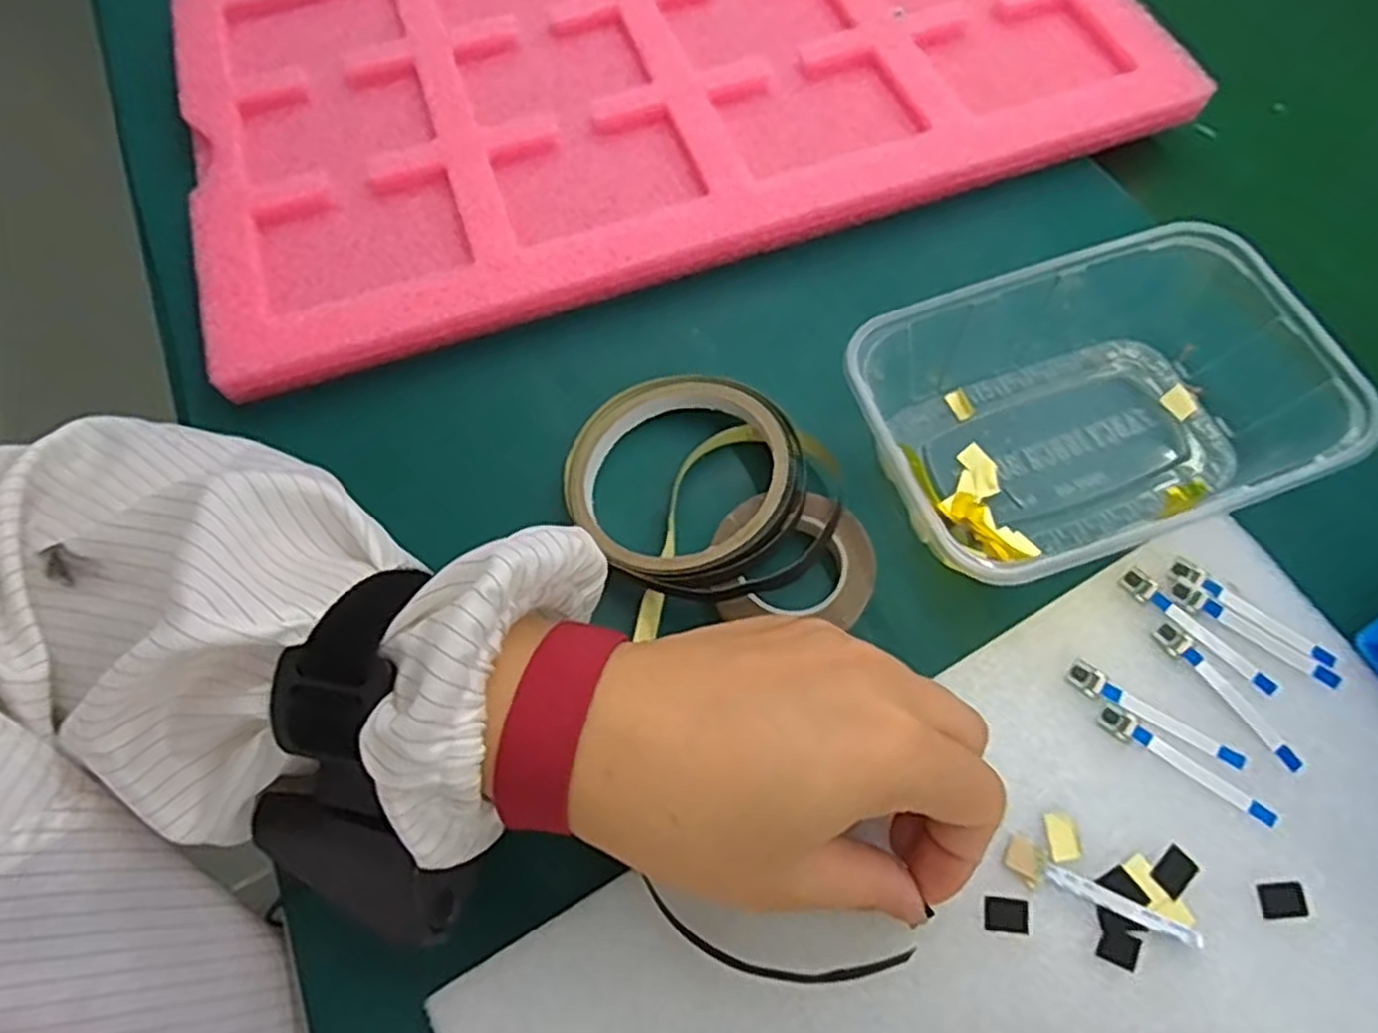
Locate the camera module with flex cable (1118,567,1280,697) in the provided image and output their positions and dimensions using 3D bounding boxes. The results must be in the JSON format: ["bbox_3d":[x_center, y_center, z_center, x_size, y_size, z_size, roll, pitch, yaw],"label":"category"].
[{"bbox_3d":[0.183,0.042,0.282,0.009,0.004,0.059,-39,71,-15],"label":"camera module with flex cable"}]

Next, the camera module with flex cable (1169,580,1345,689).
[{"bbox_3d":[0.203,0.042,0.281,0.059,0.004,0.009,34,71,15],"label":"camera module with flex cable"}]

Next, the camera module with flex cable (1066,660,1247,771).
[{"bbox_3d":[0.161,0.070,0.270,0.060,0.004,0.010,33,71,15],"label":"camera module with flex cable"}]

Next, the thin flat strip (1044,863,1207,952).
[{"bbox_3d":[0.137,0.122,0.245,0.047,0.004,0.006,25,69,12],"label":"thin flat strip"}]

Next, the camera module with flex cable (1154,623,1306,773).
[{"bbox_3d":[0.188,0.062,0.273,0.009,0.004,0.059,-32,69,-12],"label":"camera module with flex cable"}]

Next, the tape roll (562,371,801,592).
[{"bbox_3d":[-0.002,-0.016,0.315,0.089,0.028,0.094,0,66,1],"label":"tape roll"}]

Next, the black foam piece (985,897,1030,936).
[{"bbox_3d":[0.100,0.125,0.245,0.014,0.004,0.010,5,66,4],"label":"black foam piece"}]

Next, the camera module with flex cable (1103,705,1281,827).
[{"bbox_3d":[0.167,0.085,0.263,0.059,0.004,0.010,36,72,16],"label":"camera module with flex cable"}]

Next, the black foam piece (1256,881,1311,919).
[{"bbox_3d":[0.187,0.120,0.246,0.015,0.004,0.010,-5,66,-1],"label":"black foam piece"}]

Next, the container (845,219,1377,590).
[{"bbox_3d":[0.154,-0.040,0.307,0.169,0.053,0.116,-20,67,-7],"label":"container"}]

